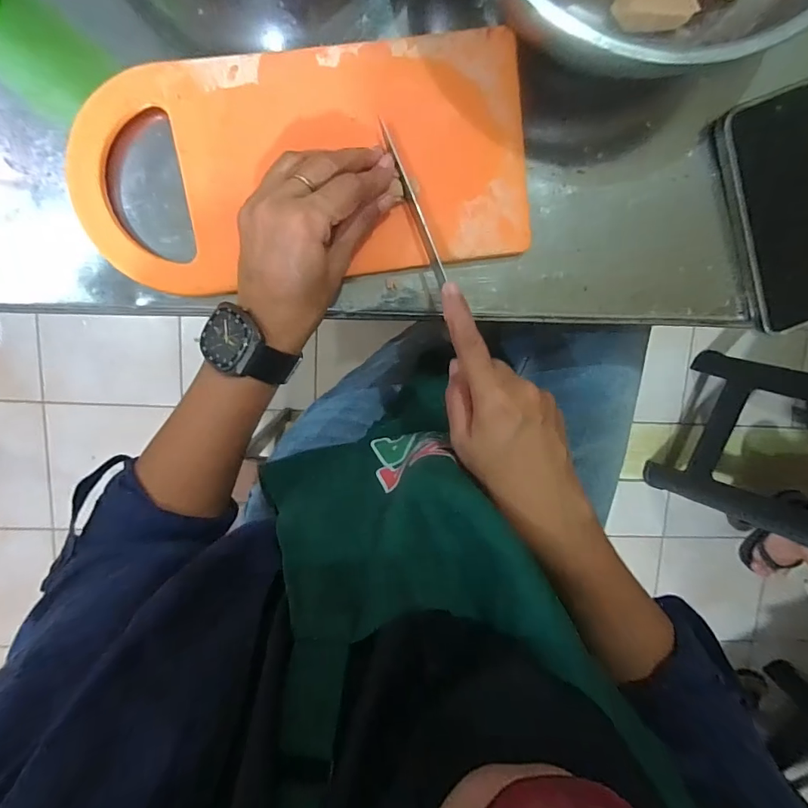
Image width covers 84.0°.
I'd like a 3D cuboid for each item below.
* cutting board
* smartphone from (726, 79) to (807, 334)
[{"bbox_3d":[-0.065,-0.161,0.304,0.294,0.015,0.144,-6,99,-3],"label":"cutting board"},{"bbox_3d":[0.288,-0.141,0.331,0.081,0.013,0.165,-20,100,-1],"label":"smartphone"}]

